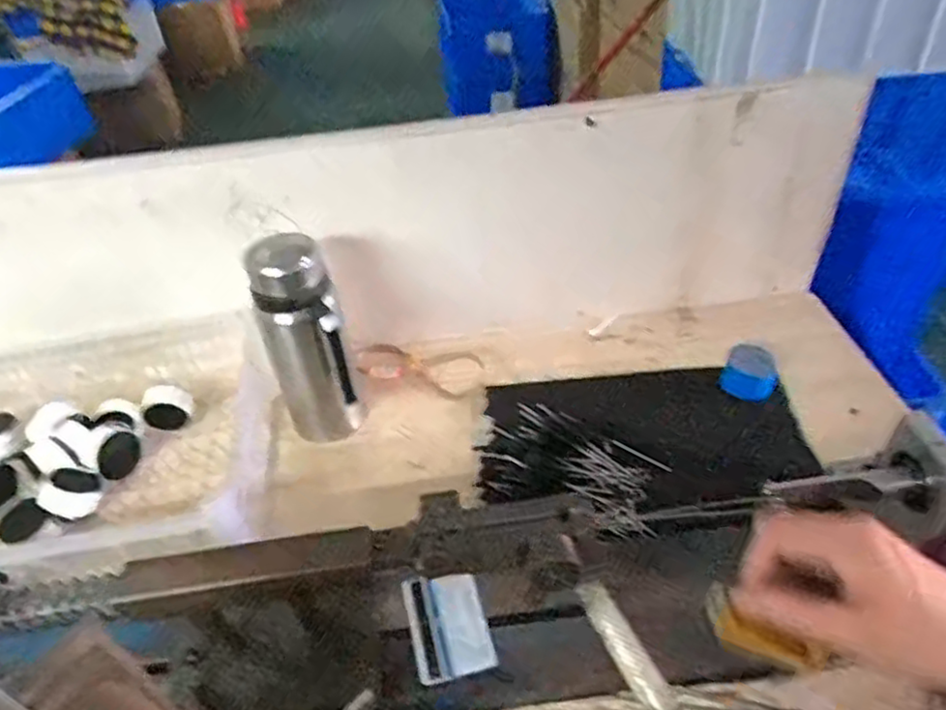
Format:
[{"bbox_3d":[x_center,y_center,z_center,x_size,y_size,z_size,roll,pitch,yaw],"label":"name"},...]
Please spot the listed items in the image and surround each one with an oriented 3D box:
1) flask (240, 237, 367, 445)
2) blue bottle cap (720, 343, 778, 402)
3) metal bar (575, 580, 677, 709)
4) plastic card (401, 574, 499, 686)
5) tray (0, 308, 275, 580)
[{"bbox_3d":[-0.163,-0.004,0.676,0.075,0.226,0.076,-4,41,4],"label":"flask"},{"bbox_3d":[0.290,0.020,0.717,0.051,0.041,0.051,-4,41,4],"label":"blue bottle cap"},{"bbox_3d":[0.092,0.177,0.410,0.016,0.013,0.090,-25,66,-20],"label":"metal bar"},{"bbox_3d":[-0.017,0.206,0.515,0.057,0.008,0.071,-12,43,-10],"label":"plastic card"},{"bbox_3d":[-0.405,0.103,0.683,0.403,0.095,0.301,-8,41,-1],"label":"tray"}]

